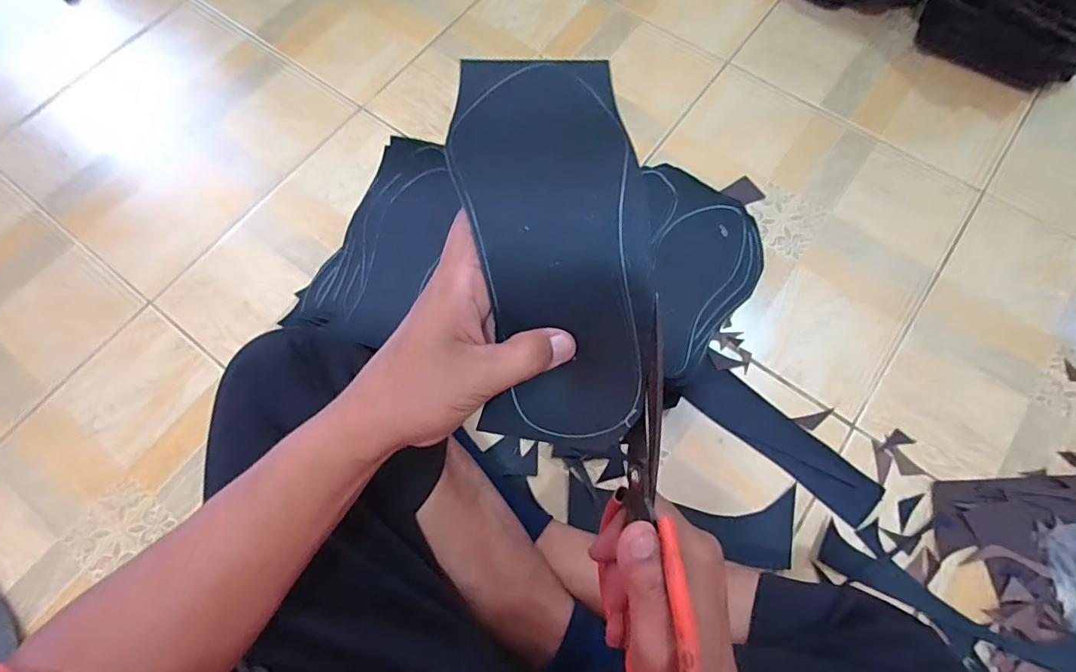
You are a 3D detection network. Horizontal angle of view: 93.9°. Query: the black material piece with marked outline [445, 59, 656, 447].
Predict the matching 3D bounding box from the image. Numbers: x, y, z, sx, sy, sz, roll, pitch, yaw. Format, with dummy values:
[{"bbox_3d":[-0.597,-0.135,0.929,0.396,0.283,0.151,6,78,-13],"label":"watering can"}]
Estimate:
[{"bbox_3d":[0.009,-0.065,0.282,0.099,0.049,0.241,-9,78,-2],"label":"black material piece with marked outline"}]

